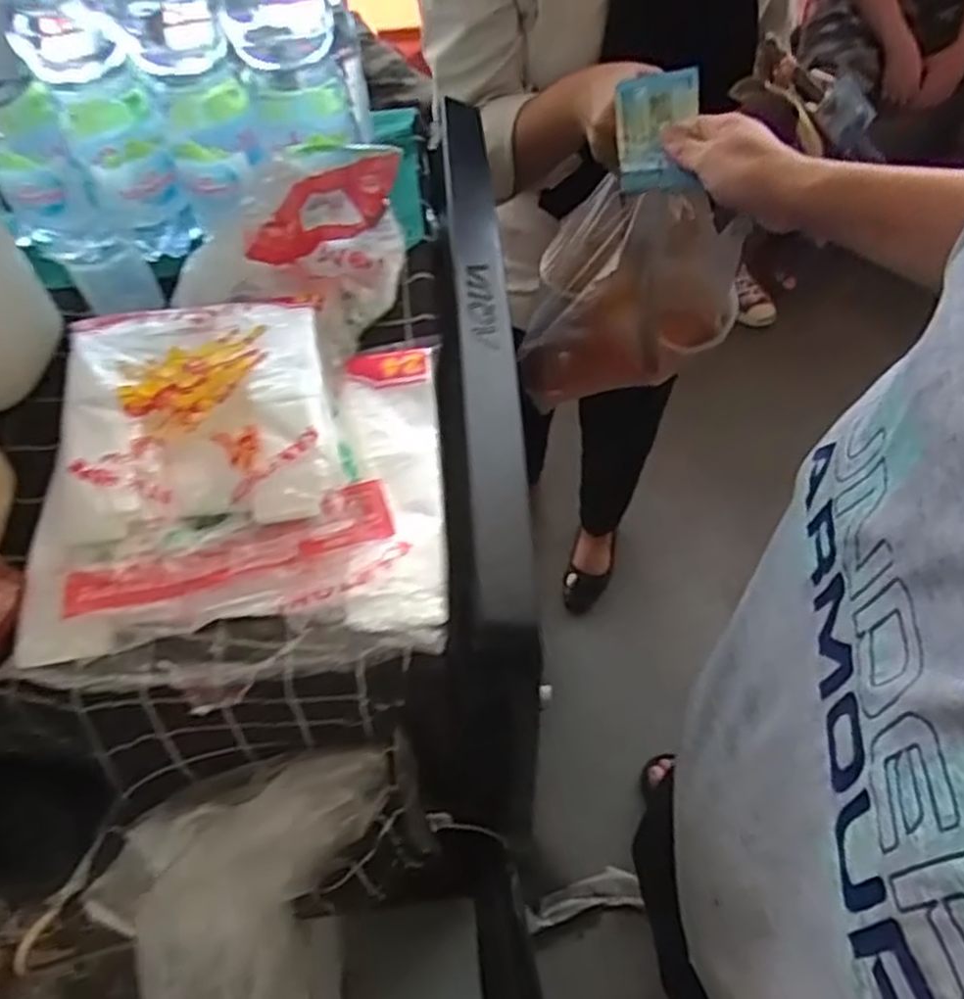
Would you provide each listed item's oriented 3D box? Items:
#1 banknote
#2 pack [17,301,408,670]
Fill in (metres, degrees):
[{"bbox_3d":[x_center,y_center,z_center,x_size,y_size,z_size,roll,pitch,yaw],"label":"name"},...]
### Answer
[{"bbox_3d":[0.139,-0.289,0.614,0.059,0.017,0.084,1,97,20],"label":"banknote"},{"bbox_3d":[-0.174,-0.031,0.480,0.203,0.039,0.225,-13,59,-5],"label":"pack"}]

